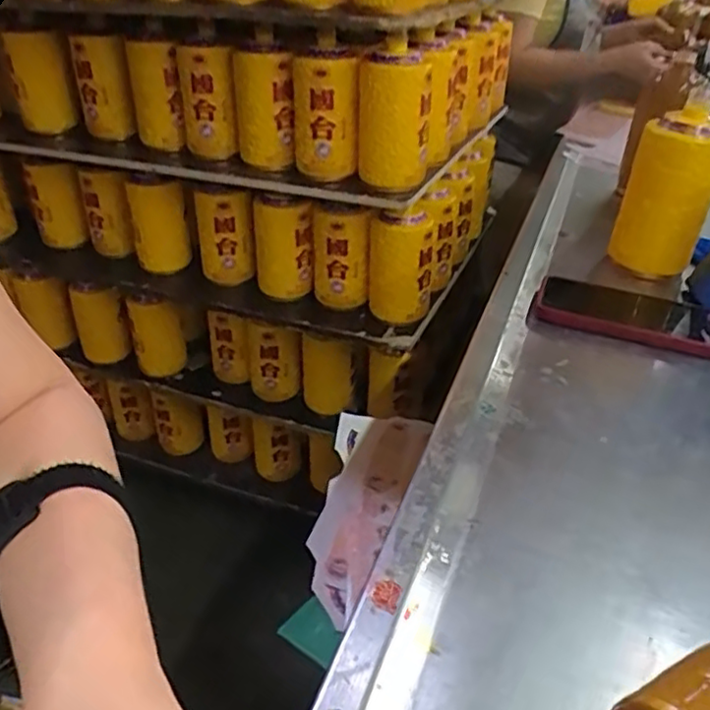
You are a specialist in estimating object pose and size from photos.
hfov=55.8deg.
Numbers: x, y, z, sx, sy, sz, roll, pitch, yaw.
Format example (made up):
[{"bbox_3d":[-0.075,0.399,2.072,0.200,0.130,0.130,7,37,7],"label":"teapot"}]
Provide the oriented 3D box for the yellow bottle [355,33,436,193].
[{"bbox_3d":[0.049,-0.294,0.832,0.091,0.159,0.072,3,32,3],"label":"yellow bottle"}]

